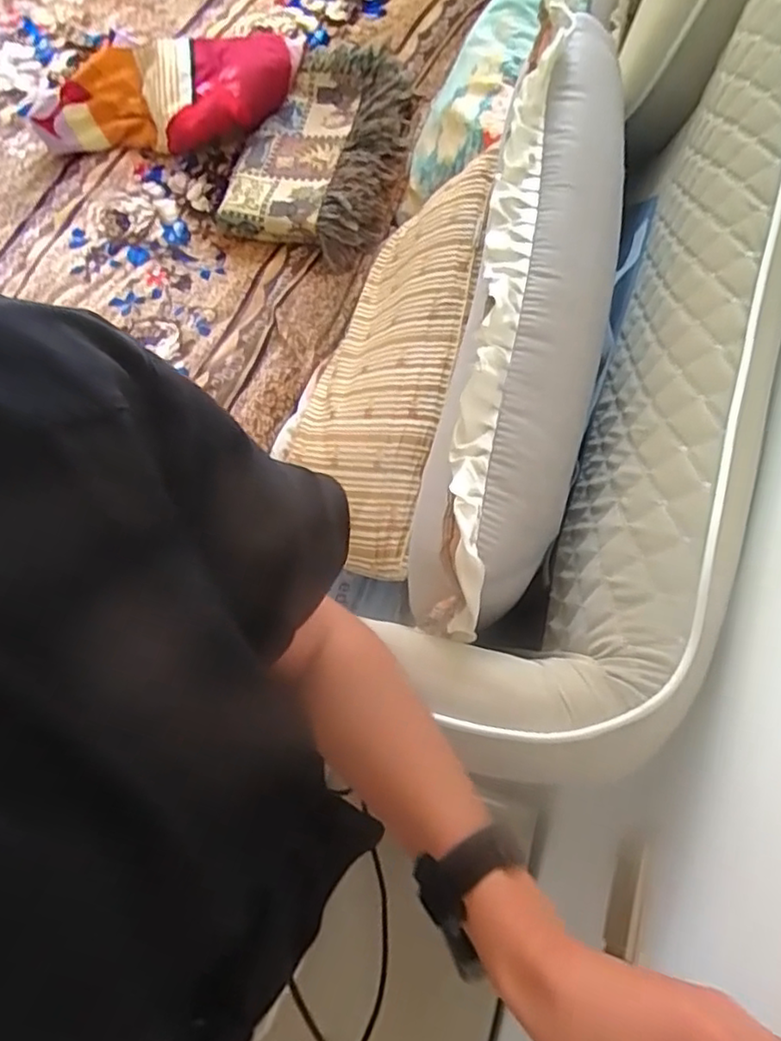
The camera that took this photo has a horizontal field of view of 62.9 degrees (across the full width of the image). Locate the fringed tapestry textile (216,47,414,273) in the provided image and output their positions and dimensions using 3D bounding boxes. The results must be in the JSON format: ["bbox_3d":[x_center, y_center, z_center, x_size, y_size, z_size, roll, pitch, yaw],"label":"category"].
[{"bbox_3d":[-0.121,-0.742,1.286,0.325,0.082,0.507,17,72,16],"label":"fringed tapestry textile"}]

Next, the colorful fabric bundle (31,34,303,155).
[{"bbox_3d":[-0.454,-0.906,1.333,0.503,0.106,0.307,1,67,3],"label":"colorful fabric bundle"}]

